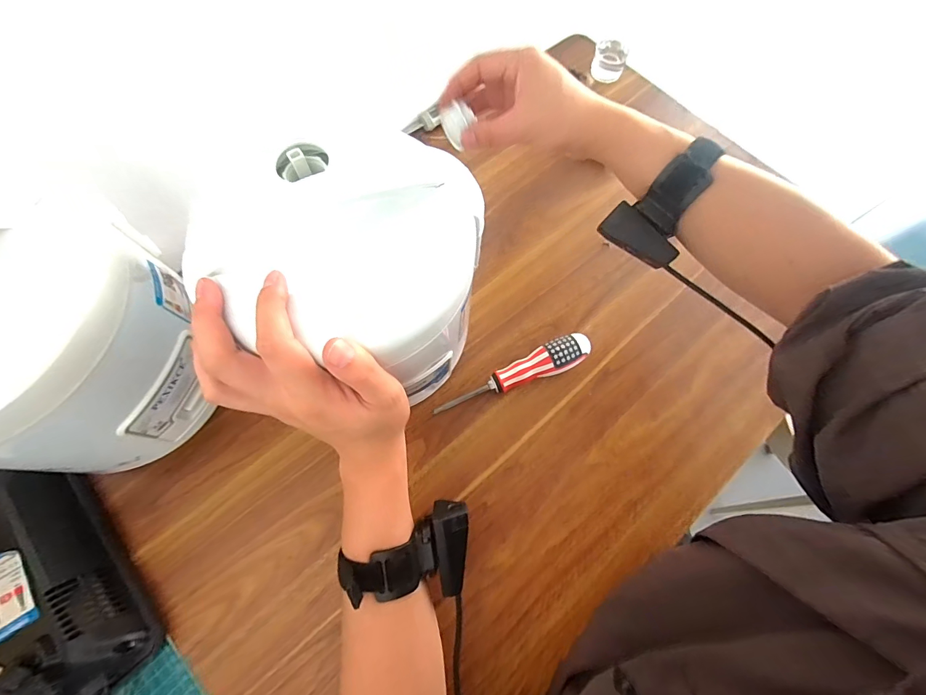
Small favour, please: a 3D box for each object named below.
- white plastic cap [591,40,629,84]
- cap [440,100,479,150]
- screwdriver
[{"bbox_3d":[0.236,-0.462,0.636,0.048,0.035,0.048,0,69,-1],"label":"white plastic cap"},{"bbox_3d":[-0.006,-0.215,0.381,0.018,0.033,0.036,-29,72,-11],"label":"cap"},{"bbox_3d":[0.058,0.035,0.437,0.181,0.035,0.034,-24,71,-10],"label":"screwdriver"}]

